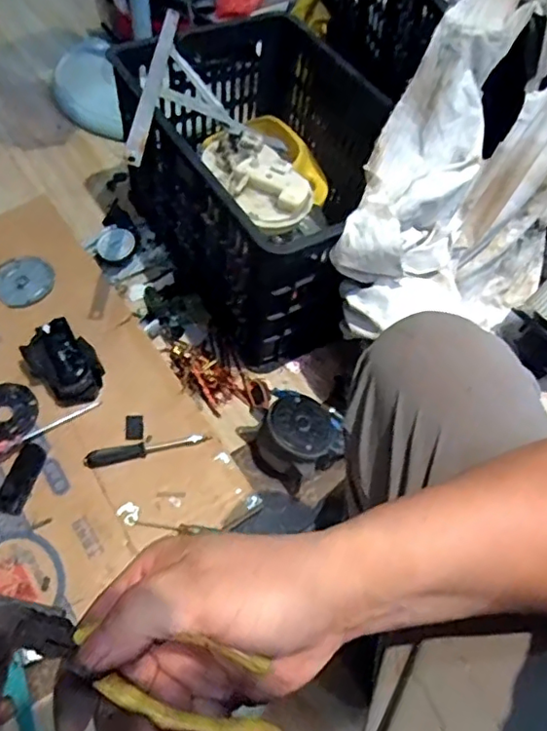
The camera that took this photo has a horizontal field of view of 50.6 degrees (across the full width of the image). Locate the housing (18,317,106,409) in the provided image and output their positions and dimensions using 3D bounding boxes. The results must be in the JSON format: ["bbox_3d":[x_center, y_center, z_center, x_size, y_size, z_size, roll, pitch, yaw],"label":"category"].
[{"bbox_3d":[-0.306,-0.003,0.849,0.120,0.057,0.083,41,64,21],"label":"housing"}]

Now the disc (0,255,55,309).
[{"bbox_3d":[-0.419,-0.143,0.967,0.103,0.007,0.097,0,55,0],"label":"disc"}]

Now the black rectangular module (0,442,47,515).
[{"bbox_3d":[-0.345,0.153,0.792,0.042,0.007,0.099,9,56,6],"label":"black rectangular module"}]

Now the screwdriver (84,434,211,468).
[{"bbox_3d":[-0.175,0.115,0.807,0.167,0.021,0.023,-11,56,-8],"label":"screwdriver"}]

